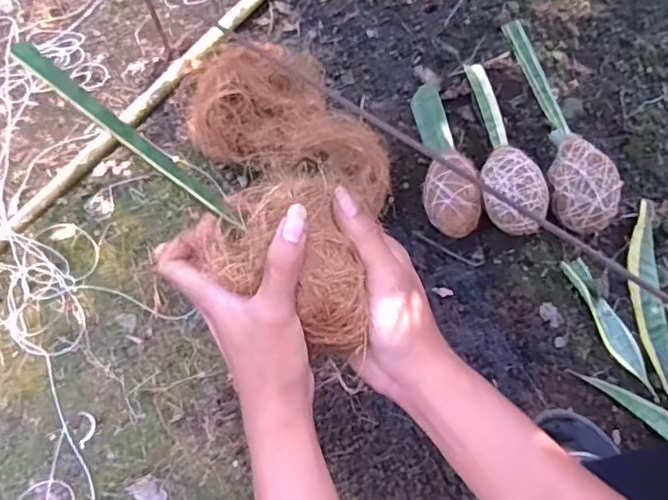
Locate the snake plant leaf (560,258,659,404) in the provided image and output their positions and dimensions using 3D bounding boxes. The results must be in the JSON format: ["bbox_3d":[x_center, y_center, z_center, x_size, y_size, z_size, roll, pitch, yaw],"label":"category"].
[{"bbox_3d":[0.323,0.088,0.691,0.033,0.012,0.174,-21,66,-8],"label":"snake plant leaf"}]

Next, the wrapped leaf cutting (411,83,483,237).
[{"bbox_3d":[0.141,-0.123,0.772,0.062,0.065,0.229,-4,65,0],"label":"wrapped leaf cutting"}]

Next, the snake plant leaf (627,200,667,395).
[{"bbox_3d":[0.370,0.050,0.699,0.039,0.031,0.248,7,65,5],"label":"snake plant leaf"}]

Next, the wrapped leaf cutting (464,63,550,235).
[{"bbox_3d":[0.217,-0.144,0.767,0.071,0.074,0.268,-1,65,2],"label":"wrapped leaf cutting"}]

